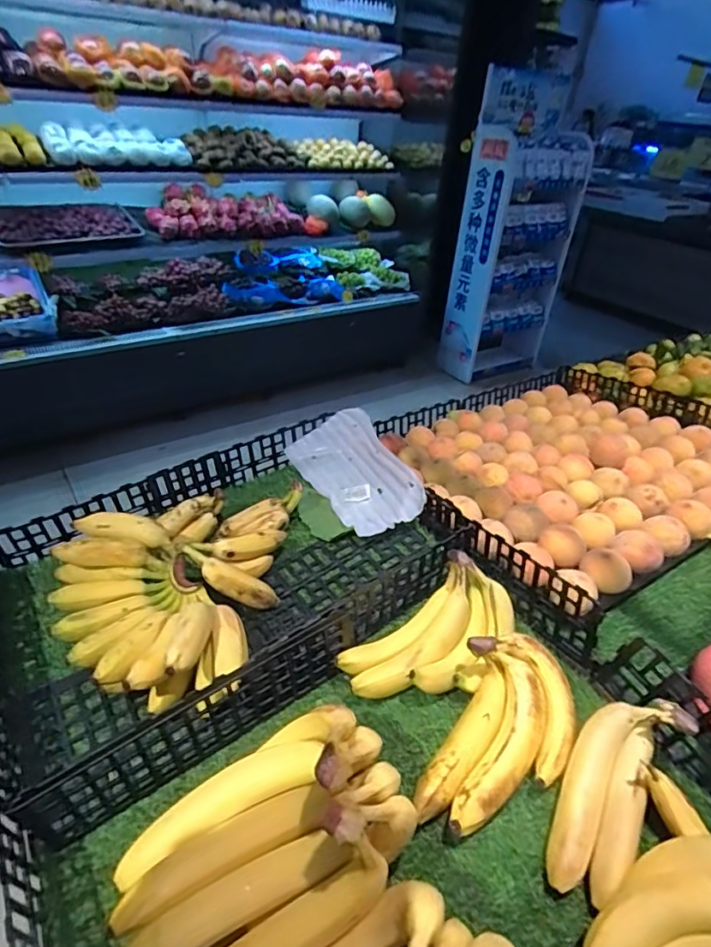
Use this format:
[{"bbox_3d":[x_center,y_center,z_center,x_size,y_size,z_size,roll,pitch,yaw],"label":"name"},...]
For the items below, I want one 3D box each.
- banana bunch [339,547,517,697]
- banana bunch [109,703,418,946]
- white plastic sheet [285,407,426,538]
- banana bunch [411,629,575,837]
[{"bbox_3d":[0.101,0.208,0.651,0.232,0.070,0.121,-32,47,-15],"label":"banana bunch"},{"bbox_3d":[-0.085,0.326,0.463,0.254,0.132,0.174,-15,41,-25],"label":"banana bunch"},{"bbox_3d":[0.007,-0.001,0.929,0.161,0.044,0.267,-39,52,-6],"label":"white plastic sheet"},{"bbox_3d":[0.167,0.284,0.571,0.133,0.074,0.212,18,39,18],"label":"banana bunch"}]

